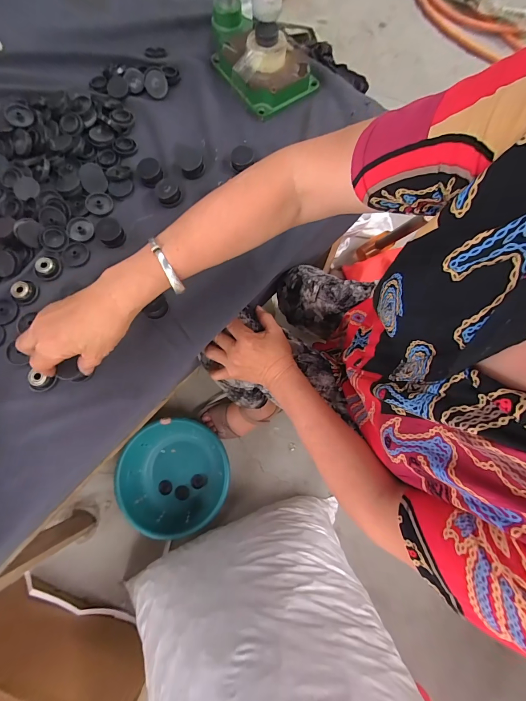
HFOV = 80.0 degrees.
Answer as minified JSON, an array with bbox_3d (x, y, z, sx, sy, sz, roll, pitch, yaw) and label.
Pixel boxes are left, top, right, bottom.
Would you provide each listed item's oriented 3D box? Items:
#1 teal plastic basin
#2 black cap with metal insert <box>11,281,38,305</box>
[{"bbox_3d":[-0.208,0.306,0.773,0.243,0.092,0.255,0,76,-1],"label":"teal plastic basin"},{"bbox_3d":[-0.301,-0.074,0.395,0.024,0.013,0.030,30,77,6],"label":"black cap with metal insert"}]

